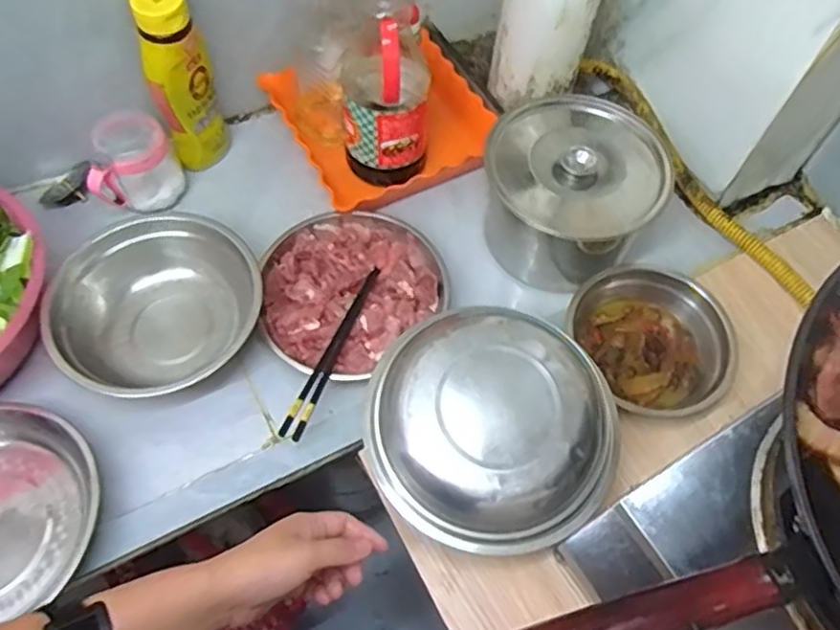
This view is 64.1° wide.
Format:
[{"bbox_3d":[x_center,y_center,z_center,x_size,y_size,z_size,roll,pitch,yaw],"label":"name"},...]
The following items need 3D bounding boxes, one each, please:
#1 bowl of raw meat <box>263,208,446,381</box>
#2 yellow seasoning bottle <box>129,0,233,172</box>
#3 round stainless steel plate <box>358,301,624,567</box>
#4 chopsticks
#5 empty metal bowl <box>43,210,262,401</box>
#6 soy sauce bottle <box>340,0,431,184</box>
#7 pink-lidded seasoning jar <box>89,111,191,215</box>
[{"bbox_3d":[-0.079,-0.023,0.755,0.206,0.046,0.194,2,62,-3],"label":"bowl of raw meat"},{"bbox_3d":[-0.271,-0.261,0.770,0.070,0.229,0.055,-19,65,-13],"label":"yellow seasoning bottle"},{"bbox_3d":[0.067,0.093,0.603,0.217,0.082,0.211,25,63,9],"label":"round stainless steel plate"},{"bbox_3d":[-0.086,0.032,0.688,0.019,0.034,0.215,20,62,7],"label":"chopsticks"},{"bbox_3d":[-0.271,-0.004,0.702,0.199,0.074,0.201,2,62,-3],"label":"empty metal bowl"},{"bbox_3d":[-0.039,-0.261,0.742,0.099,0.236,0.121,-4,62,-6],"label":"soy sauce bottle"},{"bbox_3d":[-0.327,-0.175,0.784,0.083,0.106,0.084,2,62,-3],"label":"pink-lidded seasoning jar"}]

